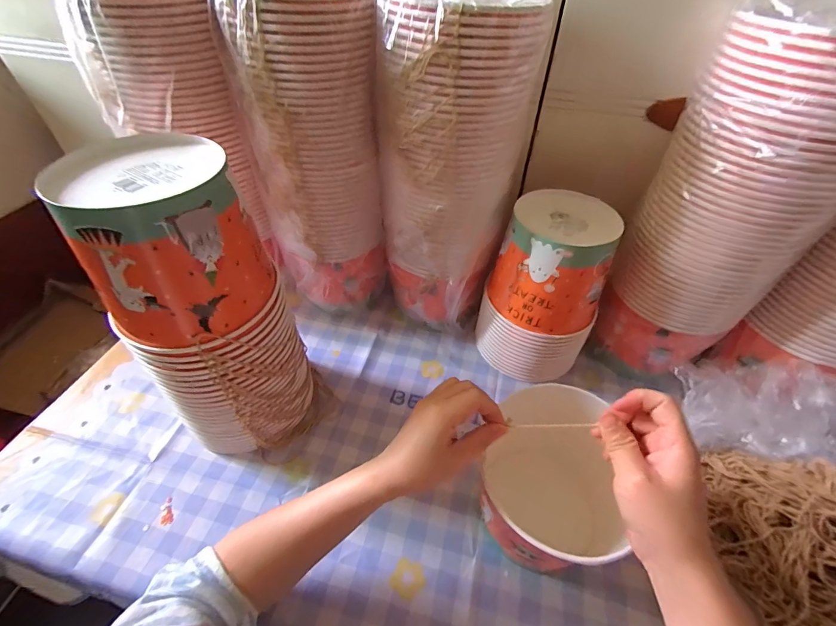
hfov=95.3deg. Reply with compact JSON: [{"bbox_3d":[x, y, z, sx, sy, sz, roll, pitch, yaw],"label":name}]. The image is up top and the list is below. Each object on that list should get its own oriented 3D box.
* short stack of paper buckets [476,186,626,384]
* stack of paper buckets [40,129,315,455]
[{"bbox_3d":[0.171,-0.028,0.538,0.138,0.227,0.138,-3,47,-4],"label":"short stack of paper buckets"},{"bbox_3d":[-0.219,0.005,0.405,0.141,0.311,0.141,-32,55,-28],"label":"stack of paper buckets"}]

